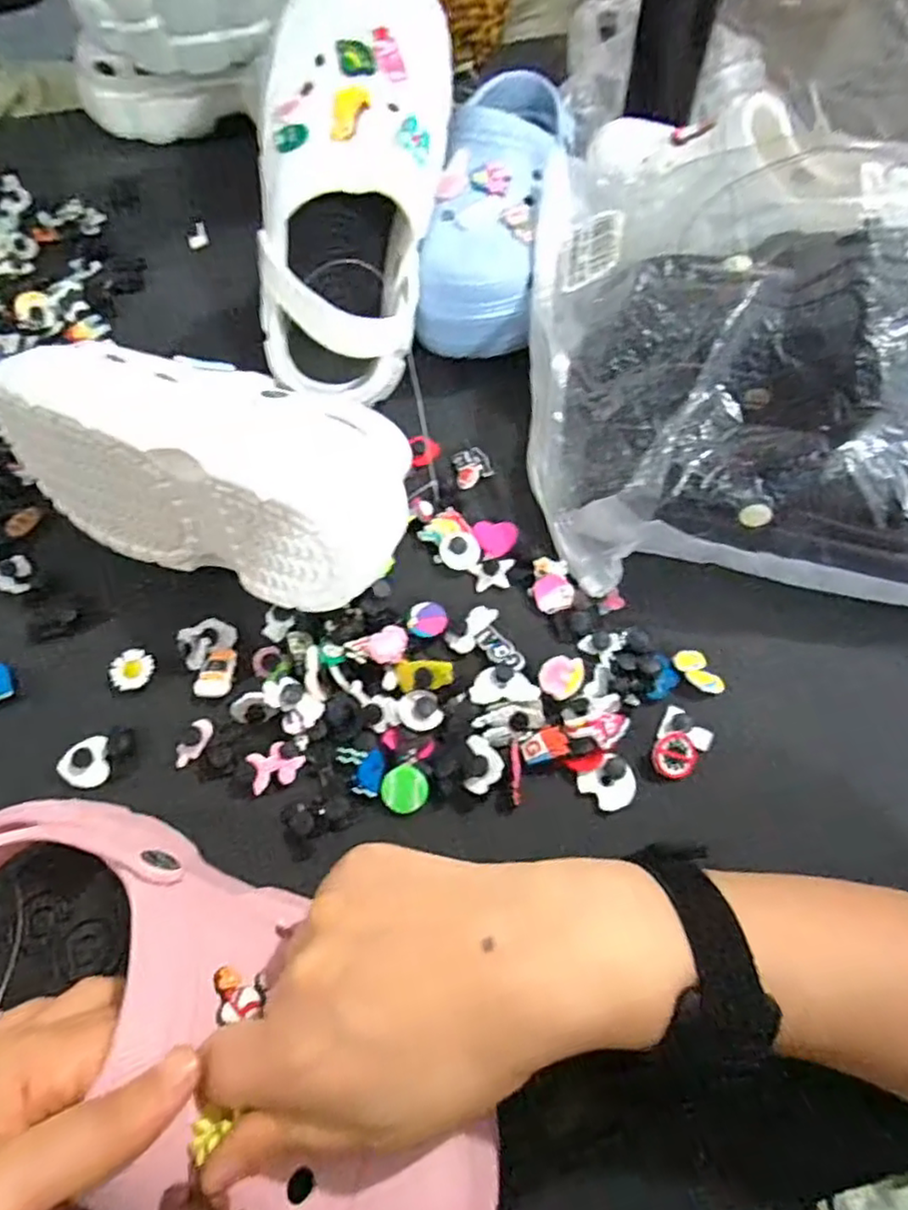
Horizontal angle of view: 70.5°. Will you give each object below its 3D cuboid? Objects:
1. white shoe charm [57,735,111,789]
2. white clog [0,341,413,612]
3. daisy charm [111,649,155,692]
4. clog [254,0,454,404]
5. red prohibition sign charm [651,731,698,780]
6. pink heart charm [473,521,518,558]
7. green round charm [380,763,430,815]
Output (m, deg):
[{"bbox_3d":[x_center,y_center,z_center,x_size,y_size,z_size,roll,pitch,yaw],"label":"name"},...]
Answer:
[{"bbox_3d":[-0.204,0.087,0.355,0.025,0.006,0.027,-15,63,-6],"label":"white shoe charm"},{"bbox_3d":[-0.142,-0.087,0.376,0.240,0.090,0.116,23,65,13],"label":"white clog"},{"bbox_3d":[-0.189,0.038,0.378,0.022,0.006,0.025,39,70,20],"label":"daisy charm"},{"bbox_3d":[-0.065,-0.257,0.405,0.111,0.085,0.235,12,106,8],"label":"clog"},{"bbox_3d":[0.118,0.080,0.342,0.024,0.005,0.024,1,82,-7],"label":"red prohibition sign charm"},{"bbox_3d":[0.027,-0.043,0.410,0.028,0.004,0.027,-1,62,1],"label":"pink heart charm"},{"bbox_3d":[-0.026,0.096,0.338,0.024,0.006,0.024,-1,62,1],"label":"green round charm"}]

